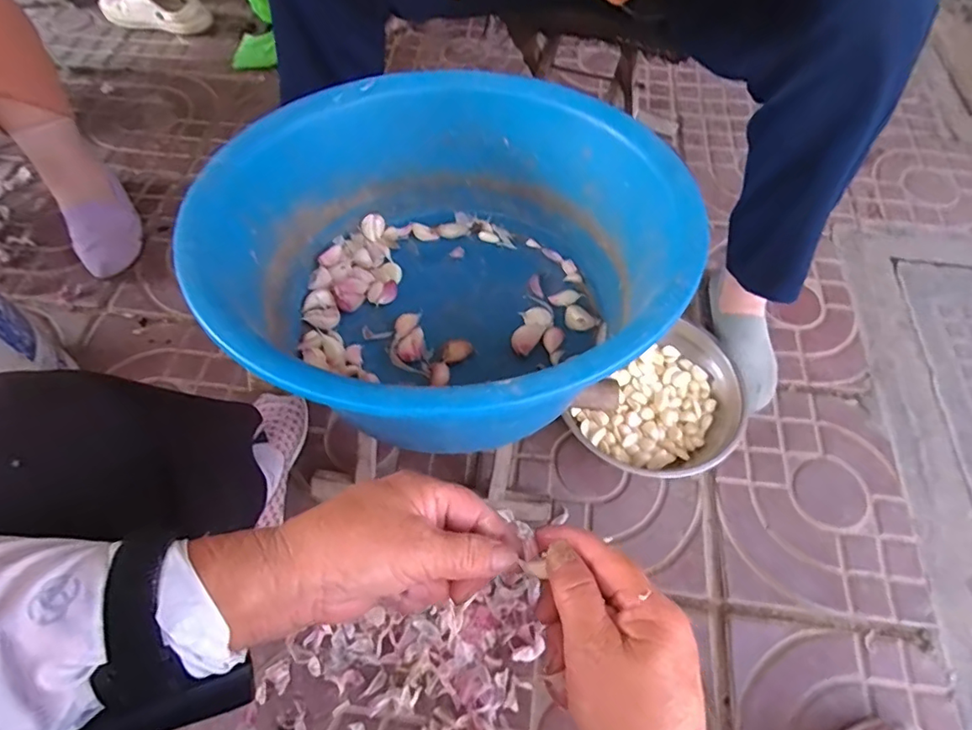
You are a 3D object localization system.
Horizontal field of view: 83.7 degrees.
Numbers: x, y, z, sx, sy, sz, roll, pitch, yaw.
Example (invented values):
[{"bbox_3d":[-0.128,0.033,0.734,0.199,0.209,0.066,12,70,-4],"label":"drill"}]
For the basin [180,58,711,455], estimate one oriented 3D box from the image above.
[{"bbox_3d":[-0.026,-0.089,0.431,0.334,0.164,0.330,0,59,0],"label":"basin"}]

